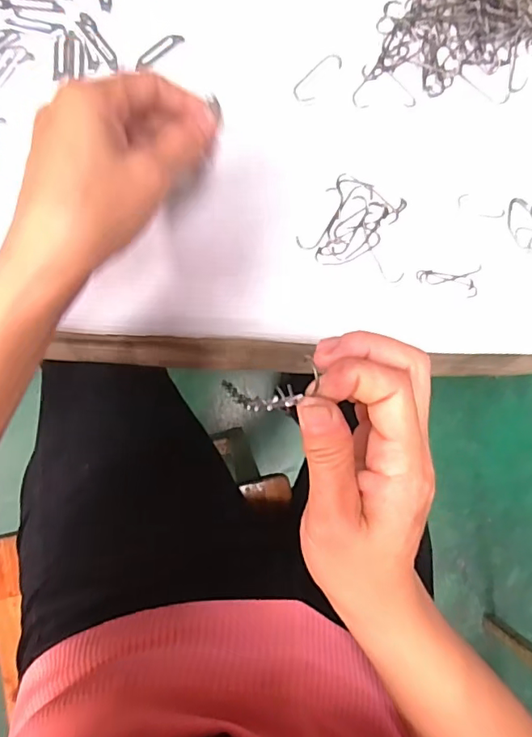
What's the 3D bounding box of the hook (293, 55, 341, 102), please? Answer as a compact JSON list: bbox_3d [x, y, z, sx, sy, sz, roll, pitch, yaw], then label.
[{"bbox_3d":[0.036,-0.203,0.359,0.015,0.004,0.042,39,83,-5],"label":"hook"}]

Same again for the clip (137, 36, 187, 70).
[{"bbox_3d":[-0.071,-0.212,0.342,0.010,0.004,0.038,45,83,-4],"label":"clip"}]

